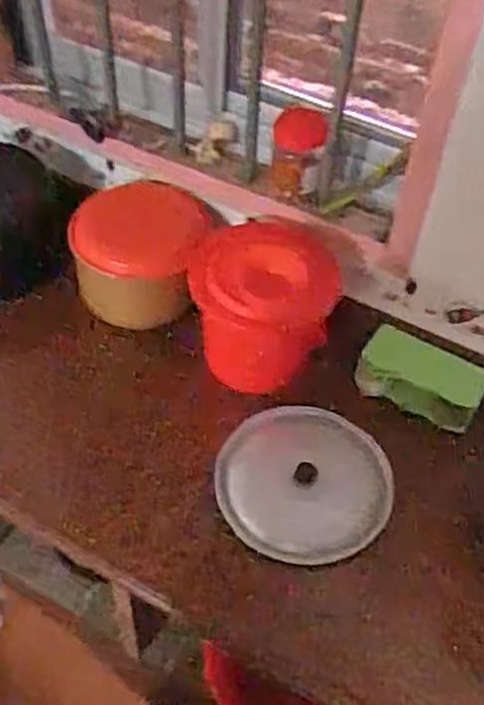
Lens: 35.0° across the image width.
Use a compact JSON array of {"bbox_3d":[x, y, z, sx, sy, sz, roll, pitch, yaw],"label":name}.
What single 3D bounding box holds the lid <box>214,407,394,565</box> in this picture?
[{"bbox_3d":[0.094,0.196,1.164,0.255,0.037,0.235,1,69,-2],"label":"lid"}]

